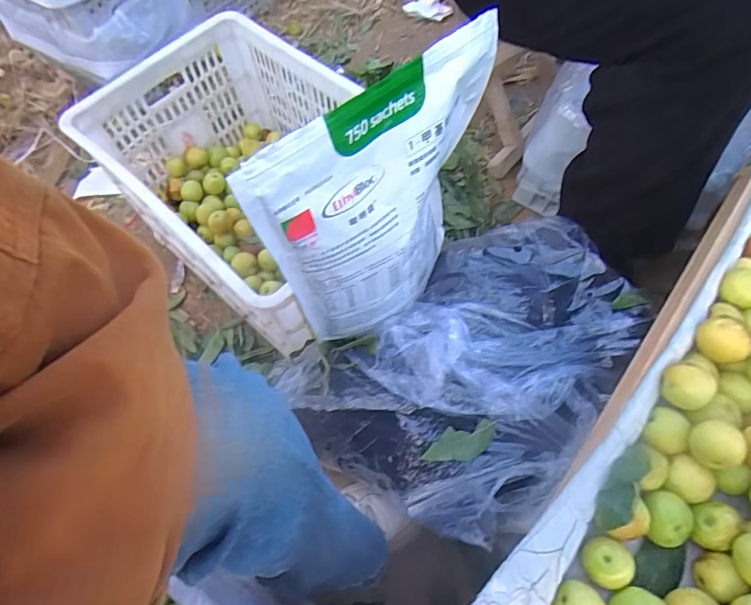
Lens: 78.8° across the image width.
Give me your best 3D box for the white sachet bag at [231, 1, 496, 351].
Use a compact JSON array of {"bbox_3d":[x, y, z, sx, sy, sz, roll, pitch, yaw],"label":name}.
[{"bbox_3d":[0.016,-0.091,0.471,0.075,0.288,0.261,40,72,18],"label":"white sachet bag"}]

